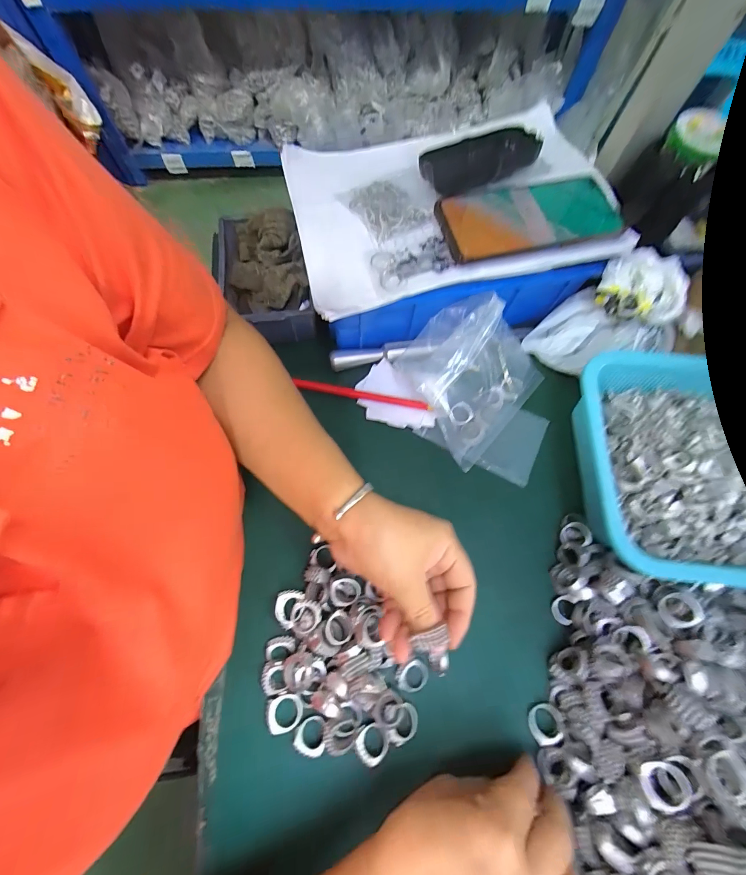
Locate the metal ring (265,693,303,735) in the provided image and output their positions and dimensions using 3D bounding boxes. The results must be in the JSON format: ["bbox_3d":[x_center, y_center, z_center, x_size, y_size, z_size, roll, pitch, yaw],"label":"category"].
[{"bbox_3d":[-0.068,0.210,0.258,0.027,0.010,0.023,-8,69,-6],"label":"metal ring"}]

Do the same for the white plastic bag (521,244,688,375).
[{"bbox_3d":[0.248,-0.120,0.346,0.097,0.086,0.093,-26,72,-12],"label":"white plastic bag"}]

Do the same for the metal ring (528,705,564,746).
[{"bbox_3d":[0.135,0.223,0.262,0.026,0.007,0.022,-19,71,-10],"label":"metal ring"}]

